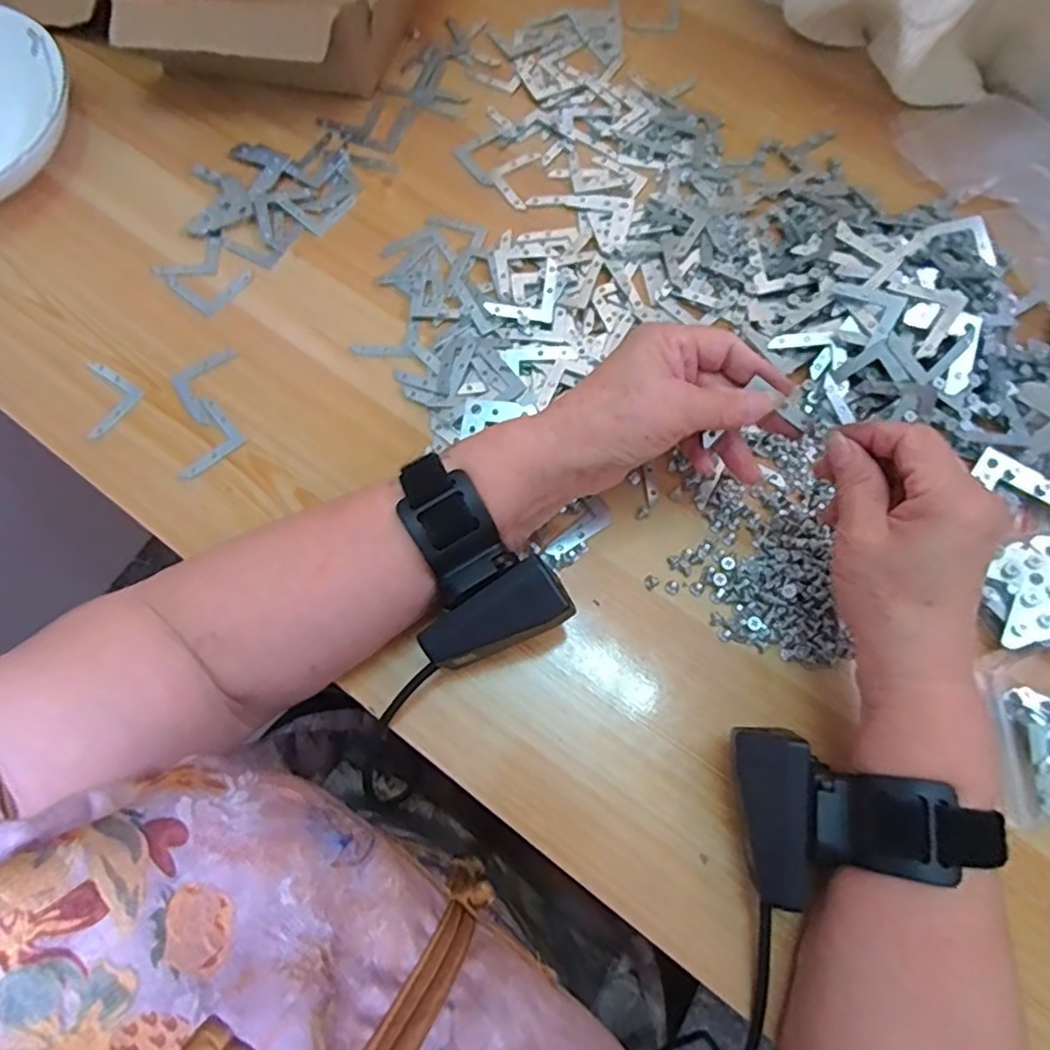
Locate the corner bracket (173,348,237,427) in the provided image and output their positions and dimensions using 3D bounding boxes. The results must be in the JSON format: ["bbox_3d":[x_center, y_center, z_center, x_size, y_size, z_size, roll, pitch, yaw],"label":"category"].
[{"bbox_3d":[-0.186,-0.083,0.391,0.039,0.004,0.041,-29,68,-10],"label":"corner bracket"}]

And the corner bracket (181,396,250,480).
[{"bbox_3d":[-0.192,-0.051,0.384,0.040,0.004,0.040,-41,71,-14],"label":"corner bracket"}]

